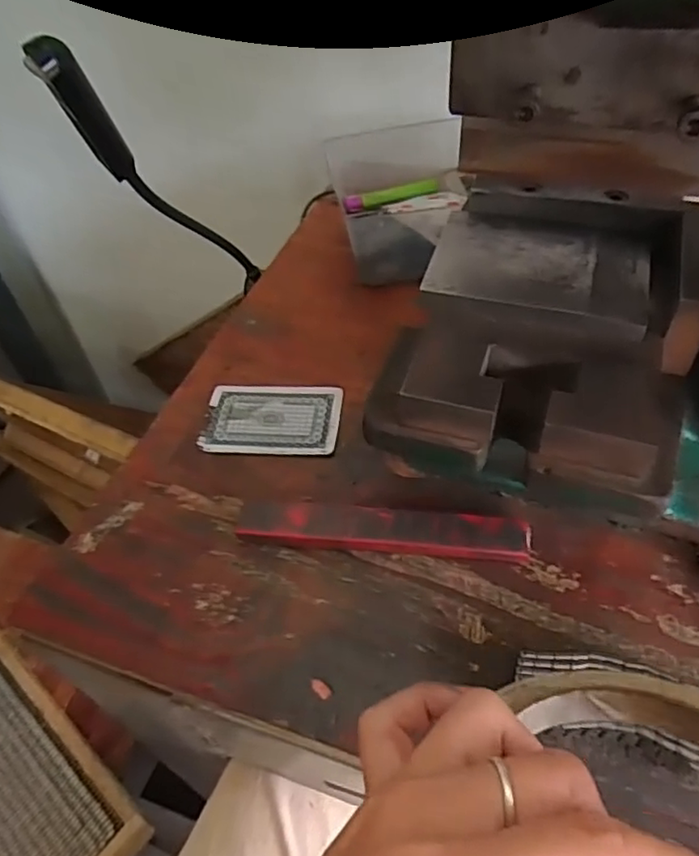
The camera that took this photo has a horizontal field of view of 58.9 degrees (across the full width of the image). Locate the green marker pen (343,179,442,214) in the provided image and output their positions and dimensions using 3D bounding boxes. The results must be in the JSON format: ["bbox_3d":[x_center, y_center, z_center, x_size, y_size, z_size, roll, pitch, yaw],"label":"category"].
[{"bbox_3d":[0.036,-0.194,0.517,0.082,0.009,0.013,-19,50,-12],"label":"green marker pen"}]

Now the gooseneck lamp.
[{"bbox_3d":[-0.113,-0.147,0.403,0.023,0.279,0.027,7,86,11],"label":"gooseneck lamp"}]

